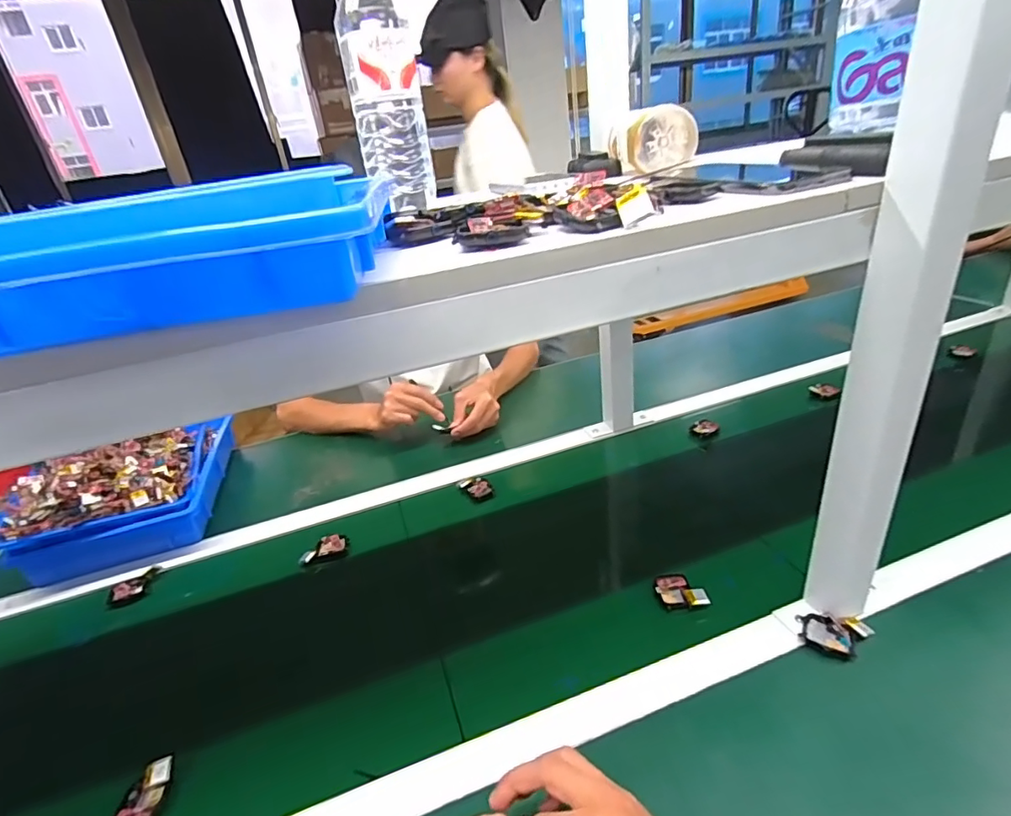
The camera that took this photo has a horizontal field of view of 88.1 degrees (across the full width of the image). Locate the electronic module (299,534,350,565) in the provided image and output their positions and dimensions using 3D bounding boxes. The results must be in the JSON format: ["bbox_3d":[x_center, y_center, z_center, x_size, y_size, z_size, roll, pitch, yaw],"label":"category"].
[{"bbox_3d":[-0.251,0.196,0.728,0.063,0.016,0.036,-13,29,-11],"label":"electronic module"}]

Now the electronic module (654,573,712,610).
[{"bbox_3d":[0.197,0.206,0.587,0.049,0.016,0.045,-5,29,5],"label":"electronic module"}]

